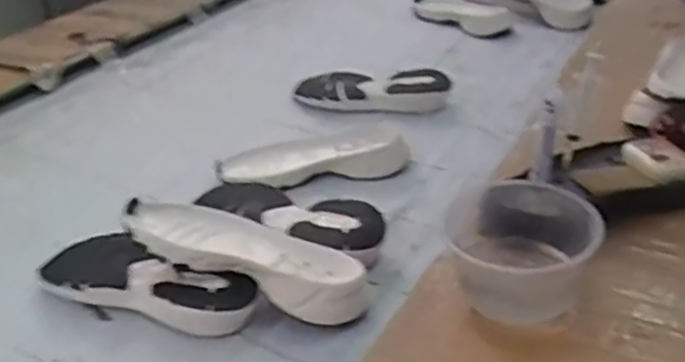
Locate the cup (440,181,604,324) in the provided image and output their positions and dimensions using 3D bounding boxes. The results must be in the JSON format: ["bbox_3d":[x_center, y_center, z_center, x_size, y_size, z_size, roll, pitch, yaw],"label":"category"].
[{"bbox_3d":[0.160,0.066,0.624,0.125,0.088,0.141,0,31,7],"label":"cup"}]

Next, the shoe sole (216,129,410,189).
[{"bbox_3d":[-0.039,-0.034,0.915,0.249,0.045,0.094,-1,31,5],"label":"shoe sole"}]

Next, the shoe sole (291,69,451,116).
[{"bbox_3d":[0.040,-0.143,1.078,0.251,0.043,0.106,5,32,15],"label":"shoe sole"}]

